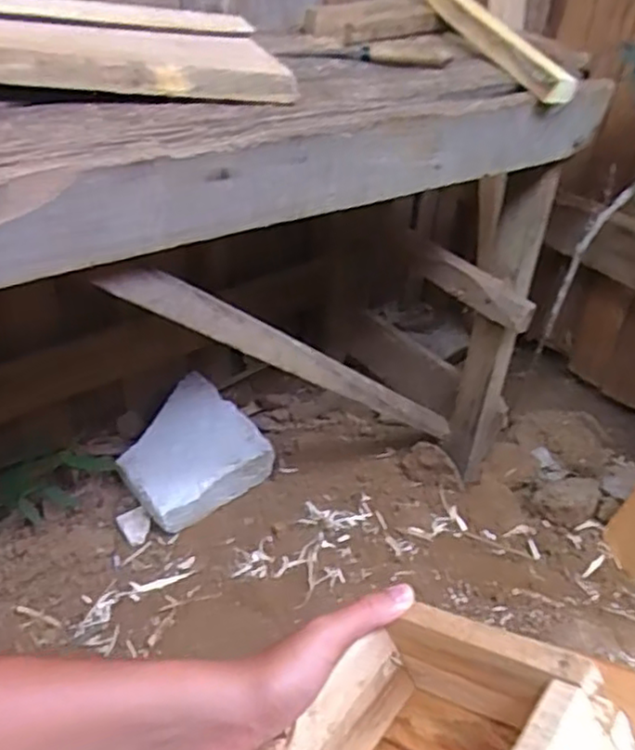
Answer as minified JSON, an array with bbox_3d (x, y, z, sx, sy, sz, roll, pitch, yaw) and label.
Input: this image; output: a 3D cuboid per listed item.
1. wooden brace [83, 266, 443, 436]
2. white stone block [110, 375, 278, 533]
[{"bbox_3d":[0.011,-0.002,0.821,0.026,0.039,0.700,36,7,34],"label":"wooden brace"},{"bbox_3d":[-0.209,0.117,1.071,0.196,0.074,0.203,-25,46,-32],"label":"white stone block"}]

